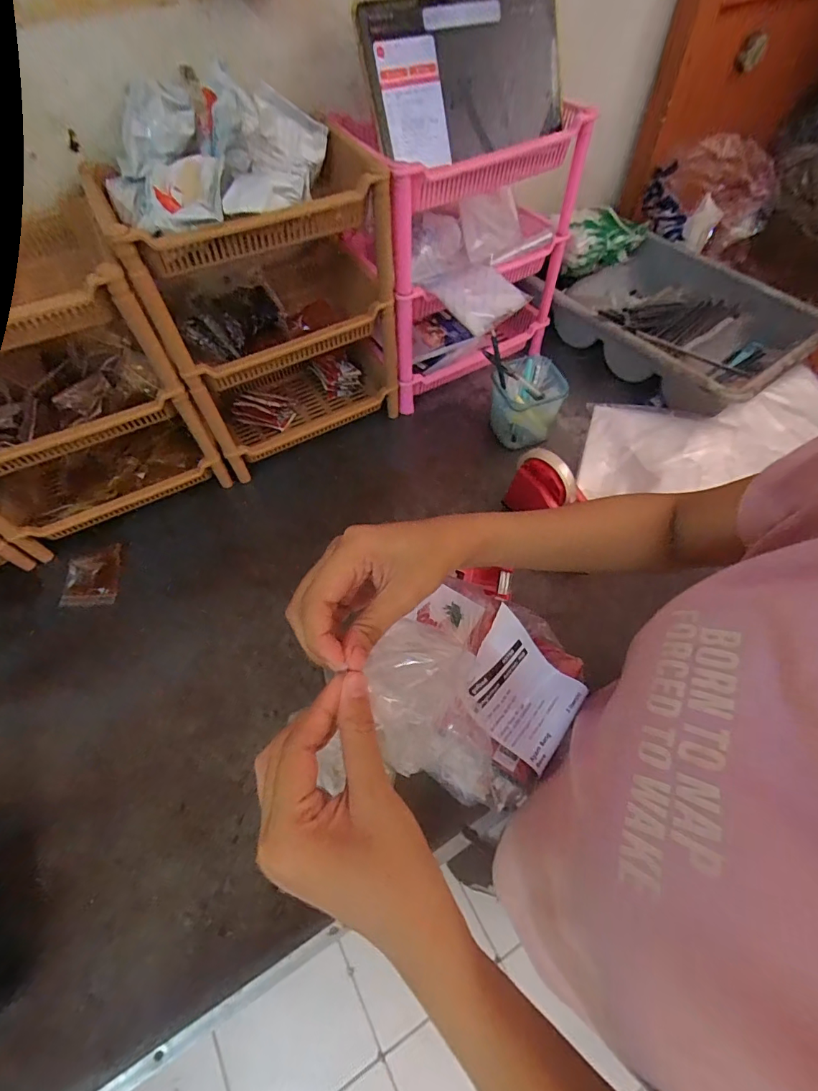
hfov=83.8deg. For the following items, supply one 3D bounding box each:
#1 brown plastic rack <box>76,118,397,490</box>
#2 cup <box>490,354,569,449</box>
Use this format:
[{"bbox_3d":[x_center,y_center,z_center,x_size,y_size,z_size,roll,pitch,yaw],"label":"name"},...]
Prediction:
[{"bbox_3d":[-0.175,-0.319,0.641,0.307,0.342,0.220,-20,61,-10],"label":"brown plastic rack"},{"bbox_3d":[0.183,-0.218,0.707,0.109,0.121,0.092,3,58,4],"label":"cup"}]

